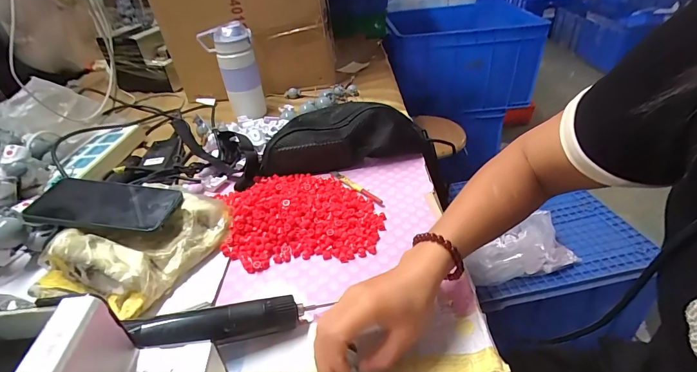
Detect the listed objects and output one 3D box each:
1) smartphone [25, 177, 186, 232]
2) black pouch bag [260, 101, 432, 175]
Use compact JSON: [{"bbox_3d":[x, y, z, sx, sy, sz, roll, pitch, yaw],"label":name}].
[{"bbox_3d":[-0.298,0.020,0.453,0.159,0.010,0.076,7,37,3],"label":"smartphone"},{"bbox_3d":[-0.008,-0.093,0.618,0.273,0.068,0.109,-8,35,-2],"label":"black pouch bag"}]

